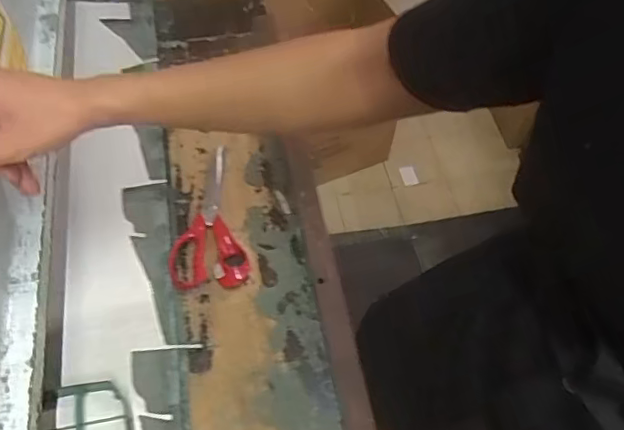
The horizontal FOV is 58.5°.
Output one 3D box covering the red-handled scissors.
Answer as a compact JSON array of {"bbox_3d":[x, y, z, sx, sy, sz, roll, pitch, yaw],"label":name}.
[{"bbox_3d":[-0.128,0.000,0.652,0.081,0.020,0.186,-12,59,-3],"label":"red-handled scissors"}]

